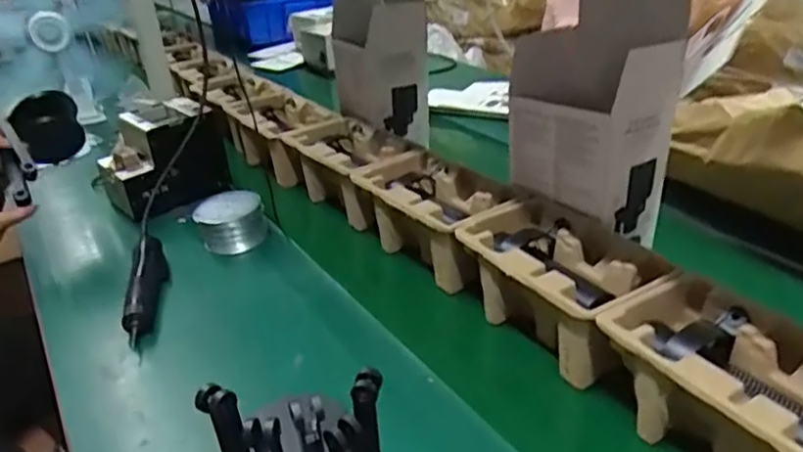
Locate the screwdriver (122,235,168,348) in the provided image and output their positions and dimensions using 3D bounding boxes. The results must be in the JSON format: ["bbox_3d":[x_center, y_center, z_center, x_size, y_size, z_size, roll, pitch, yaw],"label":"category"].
[{"bbox_3d":[-0.343,0.078,0.871,0.040,0.054,0.230,-11,33,-9],"label":"screwdriver"}]

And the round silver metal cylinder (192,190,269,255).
[{"bbox_3d":[-0.259,-0.003,0.976,0.088,0.071,0.085,-4,33,2],"label":"round silver metal cylinder"}]

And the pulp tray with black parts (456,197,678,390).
[{"bbox_3d":[0.170,0.062,0.734,0.156,0.101,0.228,-28,39,-32],"label":"pulp tray with black parts"}]

